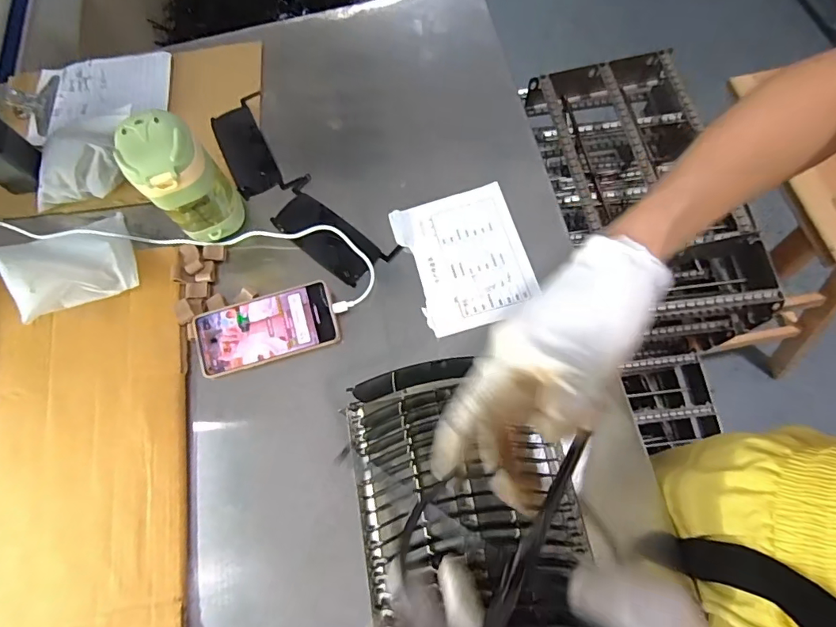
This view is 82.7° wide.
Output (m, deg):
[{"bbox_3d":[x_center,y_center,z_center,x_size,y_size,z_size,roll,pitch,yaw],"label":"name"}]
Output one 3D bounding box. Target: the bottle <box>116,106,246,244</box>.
[{"bbox_3d":[-0.265,-0.148,0.547,0.086,0.151,0.075,-37,72,-11],"label":"bottle"}]

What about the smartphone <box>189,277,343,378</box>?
[{"bbox_3d":[-0.176,0.018,0.546,0.162,0.010,0.074,-16,82,1],"label":"smartphone"}]

